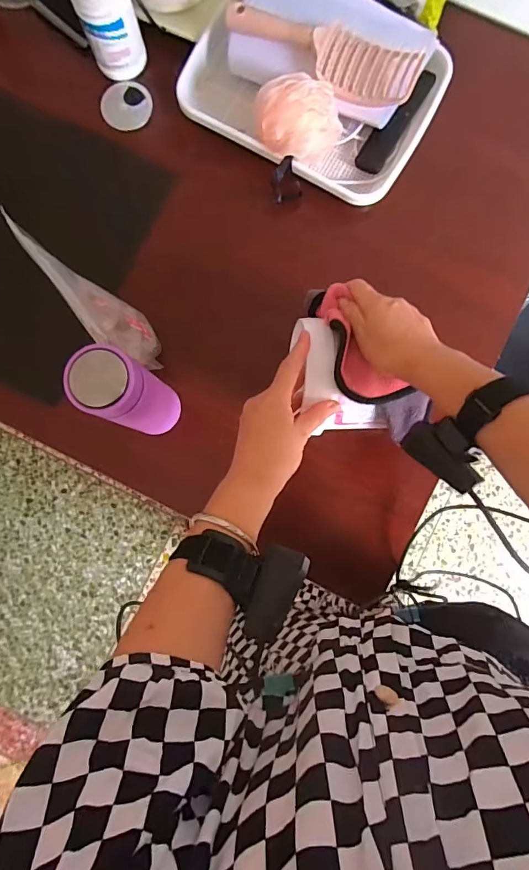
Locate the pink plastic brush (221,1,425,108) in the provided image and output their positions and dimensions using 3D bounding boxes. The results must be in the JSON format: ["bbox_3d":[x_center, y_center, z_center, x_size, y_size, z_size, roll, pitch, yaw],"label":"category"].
[{"bbox_3d":[0.065,-0.446,0.517,0.231,0.011,0.058,21,116,4],"label":"pink plastic brush"}]

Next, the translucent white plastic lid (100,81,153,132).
[{"bbox_3d":[-0.187,-0.448,0.598,0.066,0.008,0.057,-4,104,-12],"label":"translucent white plastic lid"}]

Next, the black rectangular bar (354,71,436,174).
[{"bbox_3d":[0.169,-0.407,0.568,0.035,0.017,0.147,32,86,0],"label":"black rectangular bar"}]

